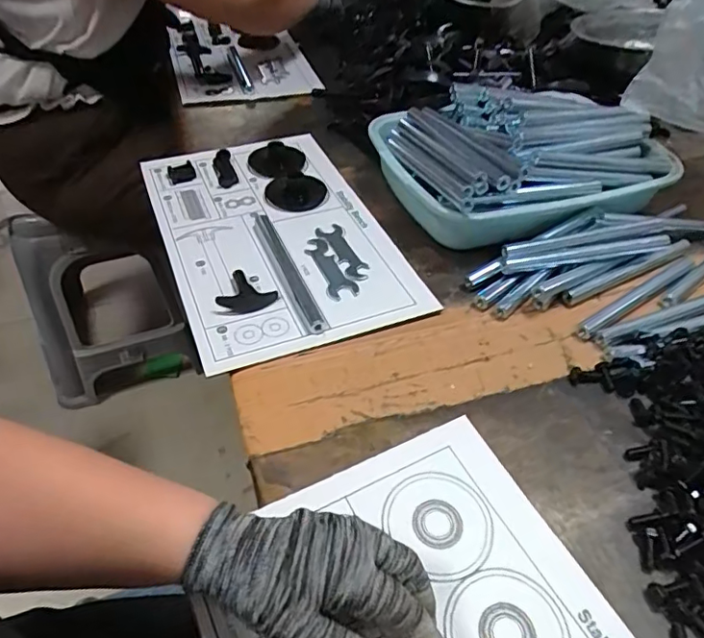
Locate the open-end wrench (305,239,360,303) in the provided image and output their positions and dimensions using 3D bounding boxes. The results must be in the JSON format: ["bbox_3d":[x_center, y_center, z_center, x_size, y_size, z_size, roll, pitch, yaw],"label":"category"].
[{"bbox_3d":[-0.022,-0.051,0.545,0.029,0.005,0.091,-15,49,-17],"label":"open-end wrench"}]

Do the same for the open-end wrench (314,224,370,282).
[{"bbox_3d":[-0.008,-0.069,0.561,0.026,0.005,0.087,-20,51,-21],"label":"open-end wrench"}]

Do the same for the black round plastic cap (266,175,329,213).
[{"bbox_3d":[-0.064,-0.147,0.626,0.067,0.012,0.064,2,47,-2],"label":"black round plastic cap"}]

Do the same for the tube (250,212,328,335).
[{"bbox_3d":[-0.067,-0.051,0.533,0.021,0.013,0.186,-17,50,-18],"label":"tube"}]

